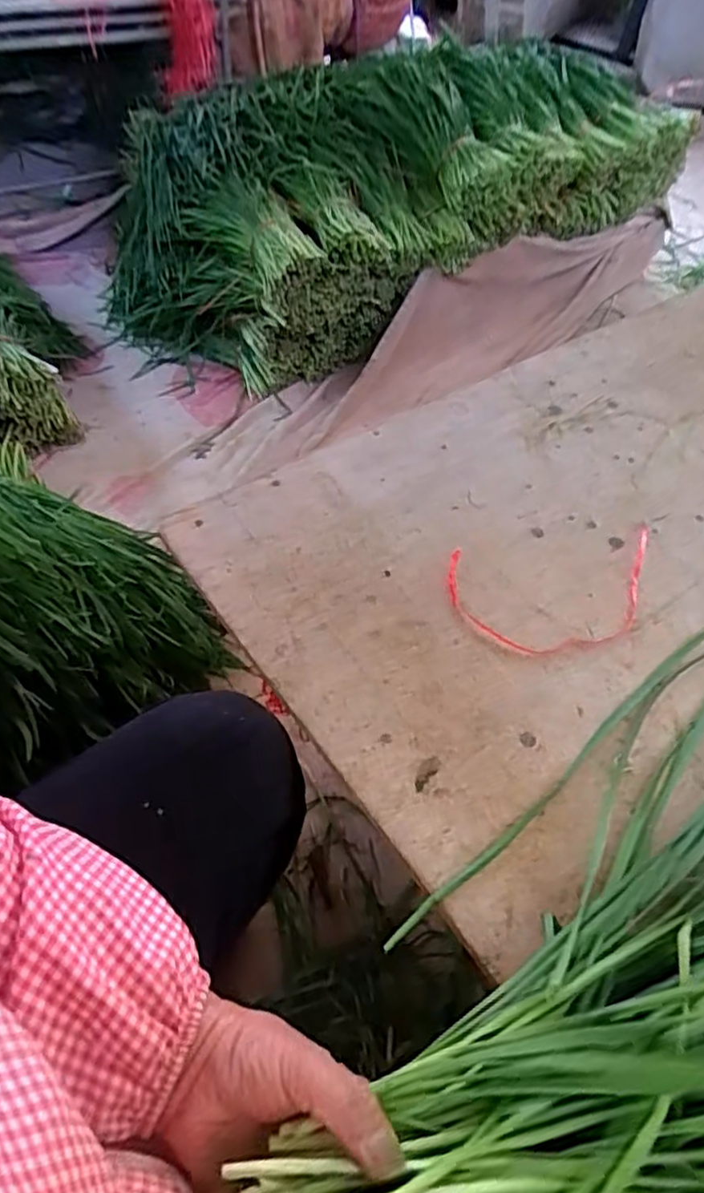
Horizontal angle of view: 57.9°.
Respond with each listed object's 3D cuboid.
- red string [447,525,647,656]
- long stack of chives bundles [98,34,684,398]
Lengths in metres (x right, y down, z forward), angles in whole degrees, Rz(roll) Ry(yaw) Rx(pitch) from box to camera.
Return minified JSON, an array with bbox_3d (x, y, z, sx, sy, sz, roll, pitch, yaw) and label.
[{"bbox_3d":[0.177,-0.005,0.517,0.194,0.007,0.099,-10,58,-13],"label":"red string"},{"bbox_3d":[0.083,-0.810,1.272,1.215,0.361,0.529,-21,57,-4],"label":"long stack of chives bundles"}]

